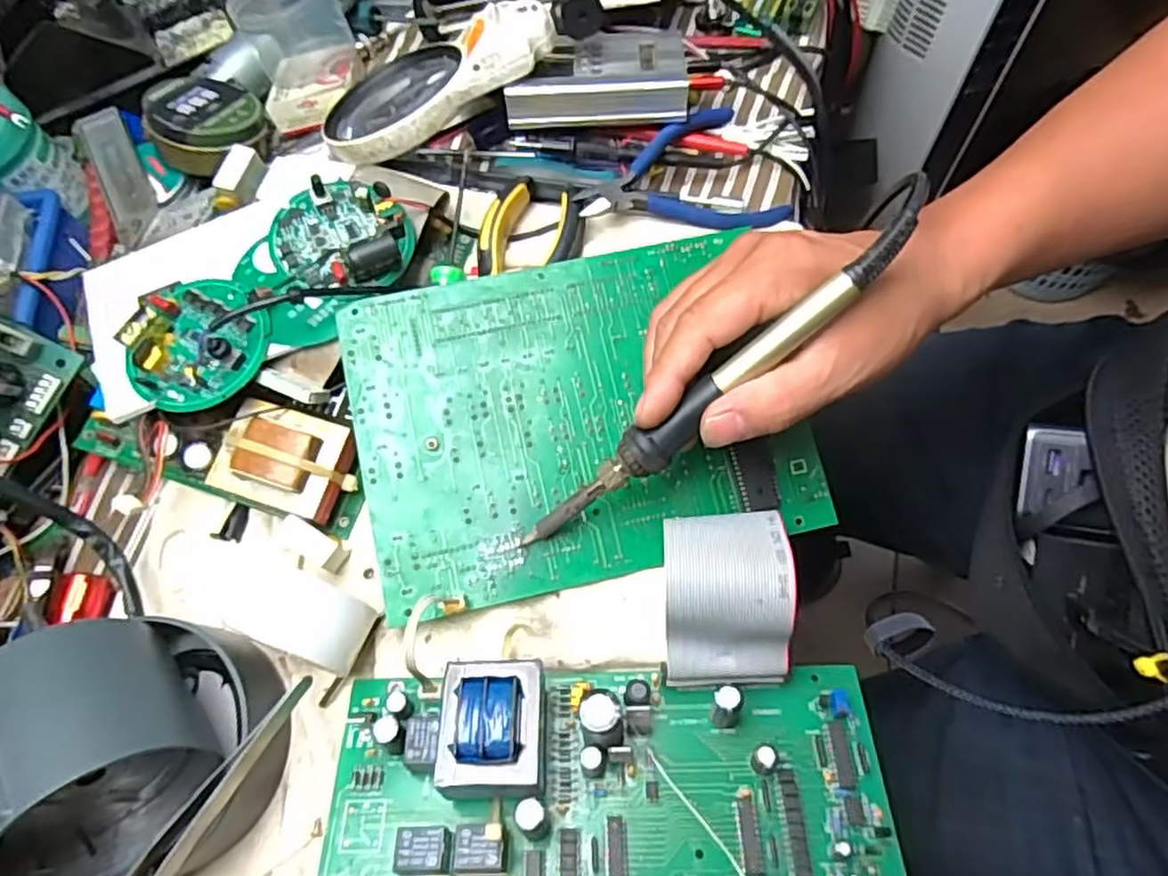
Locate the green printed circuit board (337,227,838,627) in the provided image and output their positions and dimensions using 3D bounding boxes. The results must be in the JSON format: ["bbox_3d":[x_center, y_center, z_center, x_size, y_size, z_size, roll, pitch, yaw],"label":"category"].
[{"bbox_3d":[-0.002,-0.013,0.345,0.212,0.017,0.156,-12,72,-5],"label":"green printed circuit board"}]

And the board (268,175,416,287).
[{"bbox_3d":[-0.126,-0.109,0.362,0.069,0.014,0.065,-2,68,4],"label":"board"}]

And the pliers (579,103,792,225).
[{"bbox_3d":[0.058,-0.156,0.407,0.118,0.024,0.080,-1,68,4],"label":"pliers"}]

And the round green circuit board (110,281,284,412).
[{"bbox_3d":[-0.194,-0.050,0.344,0.074,0.025,0.069,-2,68,4],"label":"round green circuit board"}]

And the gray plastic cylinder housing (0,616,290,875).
[{"bbox_3d":[-0.173,0.119,0.276,0.090,0.108,0.102,-11,67,0],"label":"gray plastic cylinder housing"}]

